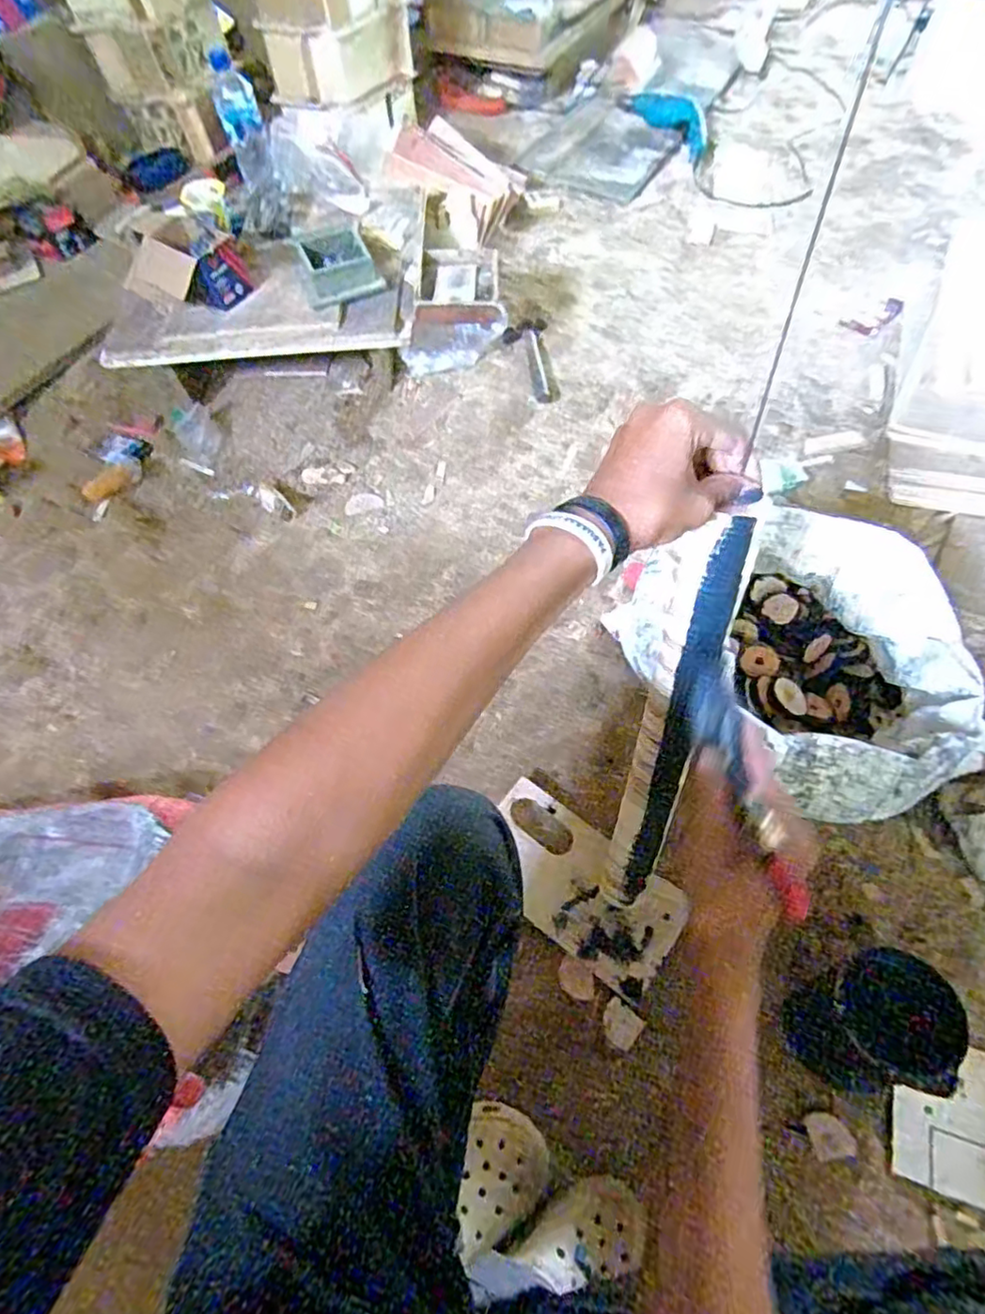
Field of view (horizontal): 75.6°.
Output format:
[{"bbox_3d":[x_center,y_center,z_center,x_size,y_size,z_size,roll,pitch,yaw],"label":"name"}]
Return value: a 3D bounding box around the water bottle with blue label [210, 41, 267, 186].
[{"bbox_3d":[-0.420,-0.892,1.074,0.066,0.191,0.051,-17,59,-6],"label":"water bottle with blue label"}]

